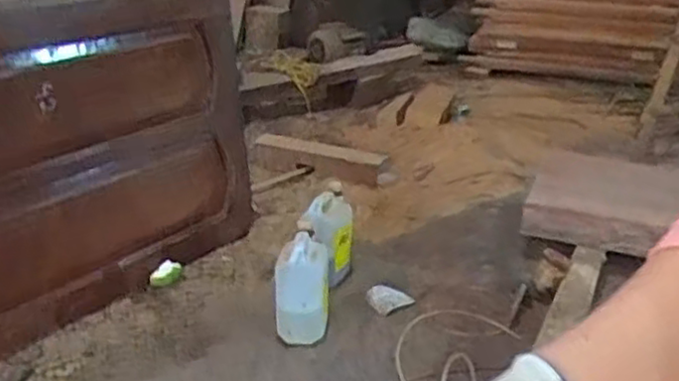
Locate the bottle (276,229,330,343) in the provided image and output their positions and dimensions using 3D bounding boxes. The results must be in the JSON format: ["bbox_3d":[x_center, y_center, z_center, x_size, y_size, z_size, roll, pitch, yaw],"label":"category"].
[{"bbox_3d":[-0.095,0.259,1.890,0.137,0.267,0.155,-2,23,-1],"label":"bottle"}]

